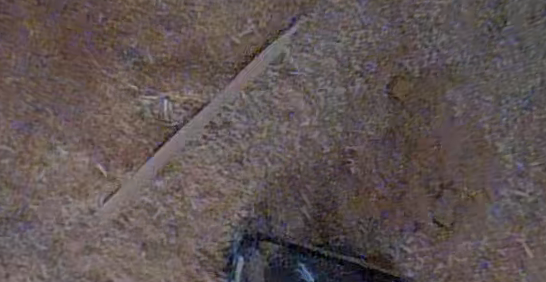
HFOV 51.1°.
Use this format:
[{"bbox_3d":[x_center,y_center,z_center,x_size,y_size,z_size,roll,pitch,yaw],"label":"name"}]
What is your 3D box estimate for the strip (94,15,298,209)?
[{"bbox_3d":[-0.093,-0.030,0.764,0.362,0.020,0.019,-45,98,-5],"label":"strip"}]

